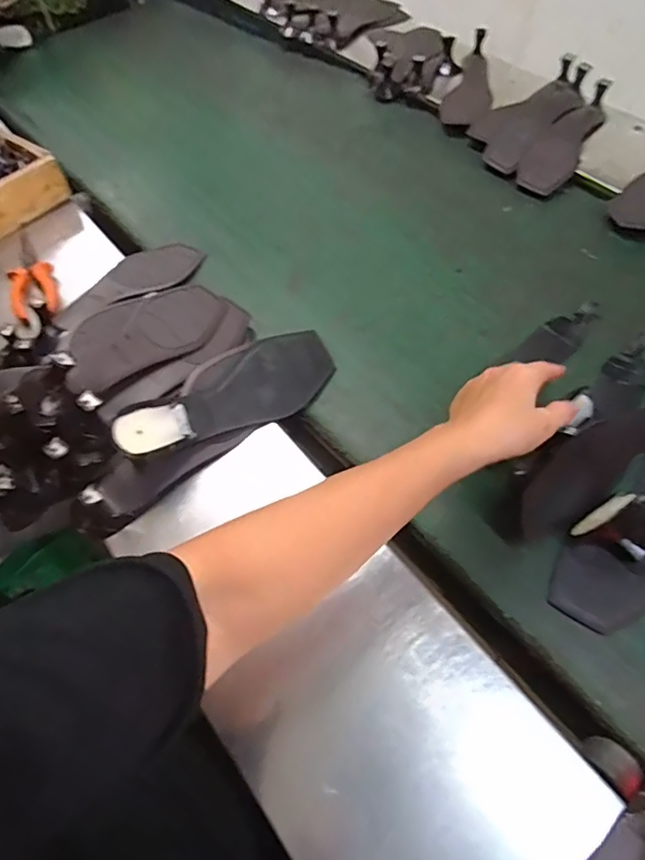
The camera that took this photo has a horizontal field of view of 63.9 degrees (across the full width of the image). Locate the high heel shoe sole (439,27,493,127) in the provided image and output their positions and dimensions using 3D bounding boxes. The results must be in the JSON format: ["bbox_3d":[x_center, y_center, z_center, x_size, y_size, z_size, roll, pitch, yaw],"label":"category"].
[{"bbox_3d":[0.257,-0.591,0.864,0.075,0.045,0.217,18,65,17],"label":"high heel shoe sole"}]

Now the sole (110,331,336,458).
[{"bbox_3d":[-0.090,-0.035,0.527,0.249,0.024,0.082,-29,84,-34],"label":"sole"}]

